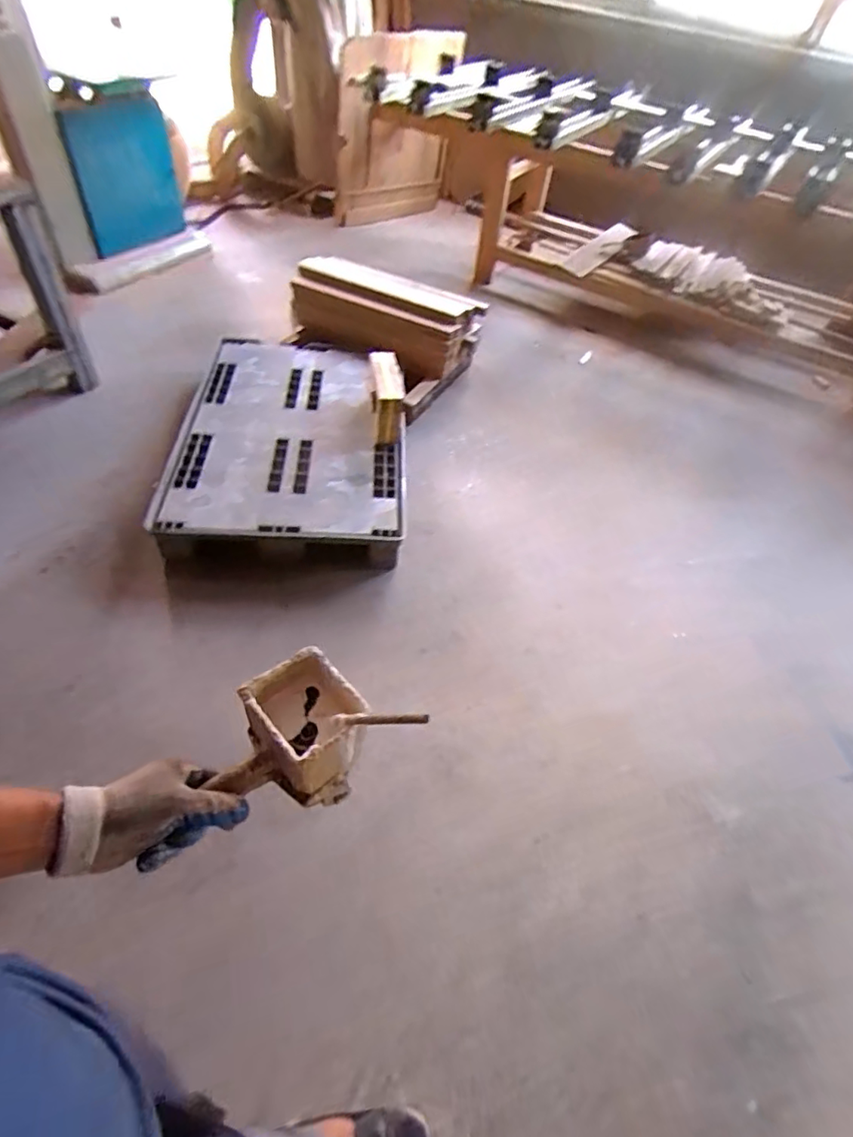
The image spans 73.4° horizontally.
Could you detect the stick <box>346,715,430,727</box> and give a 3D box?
[{"bbox_3d":[-0.039,0.133,0.501,0.009,0.149,0.008,45,57,-15],"label":"stick"}]

